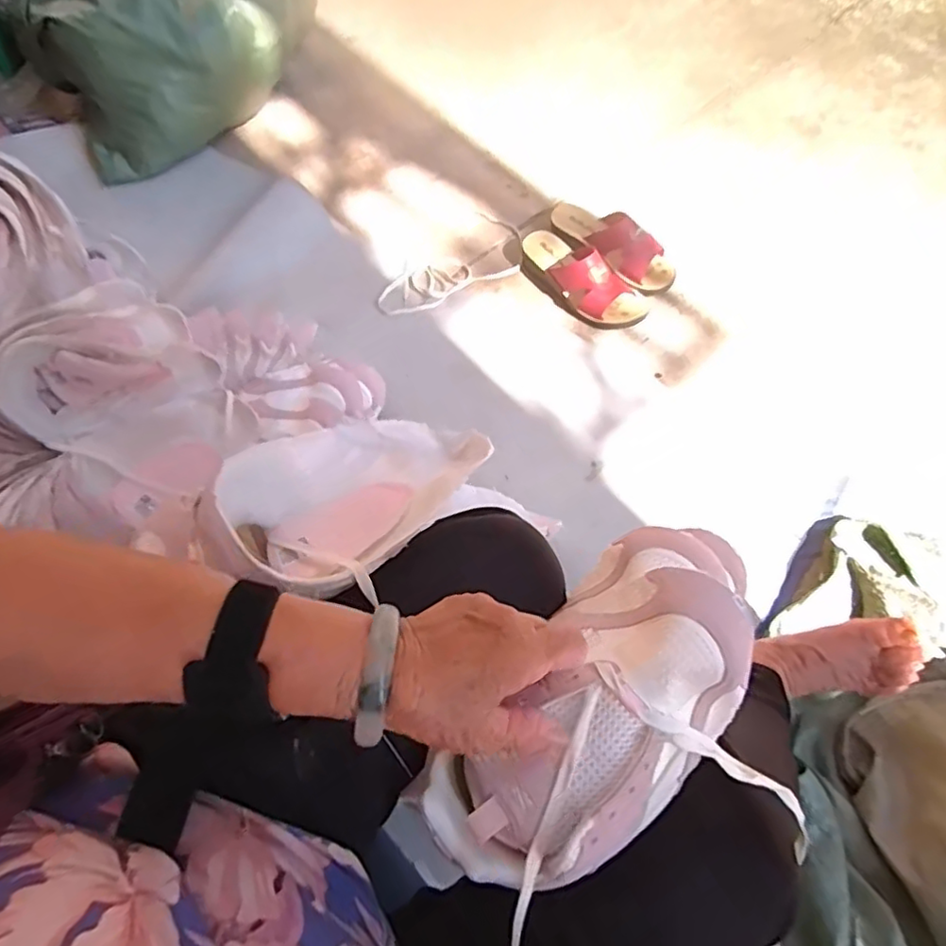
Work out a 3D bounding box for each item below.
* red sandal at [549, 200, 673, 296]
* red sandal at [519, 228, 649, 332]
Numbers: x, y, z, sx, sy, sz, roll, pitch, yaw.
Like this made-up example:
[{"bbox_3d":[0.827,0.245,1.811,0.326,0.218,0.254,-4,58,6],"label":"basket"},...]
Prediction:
[{"bbox_3d":[0.221,-0.372,1.007,0.233,0.074,0.084,41,76,19],"label":"red sandal"},{"bbox_3d":[0.165,-0.309,0.973,0.229,0.083,0.088,40,75,19],"label":"red sandal"}]

